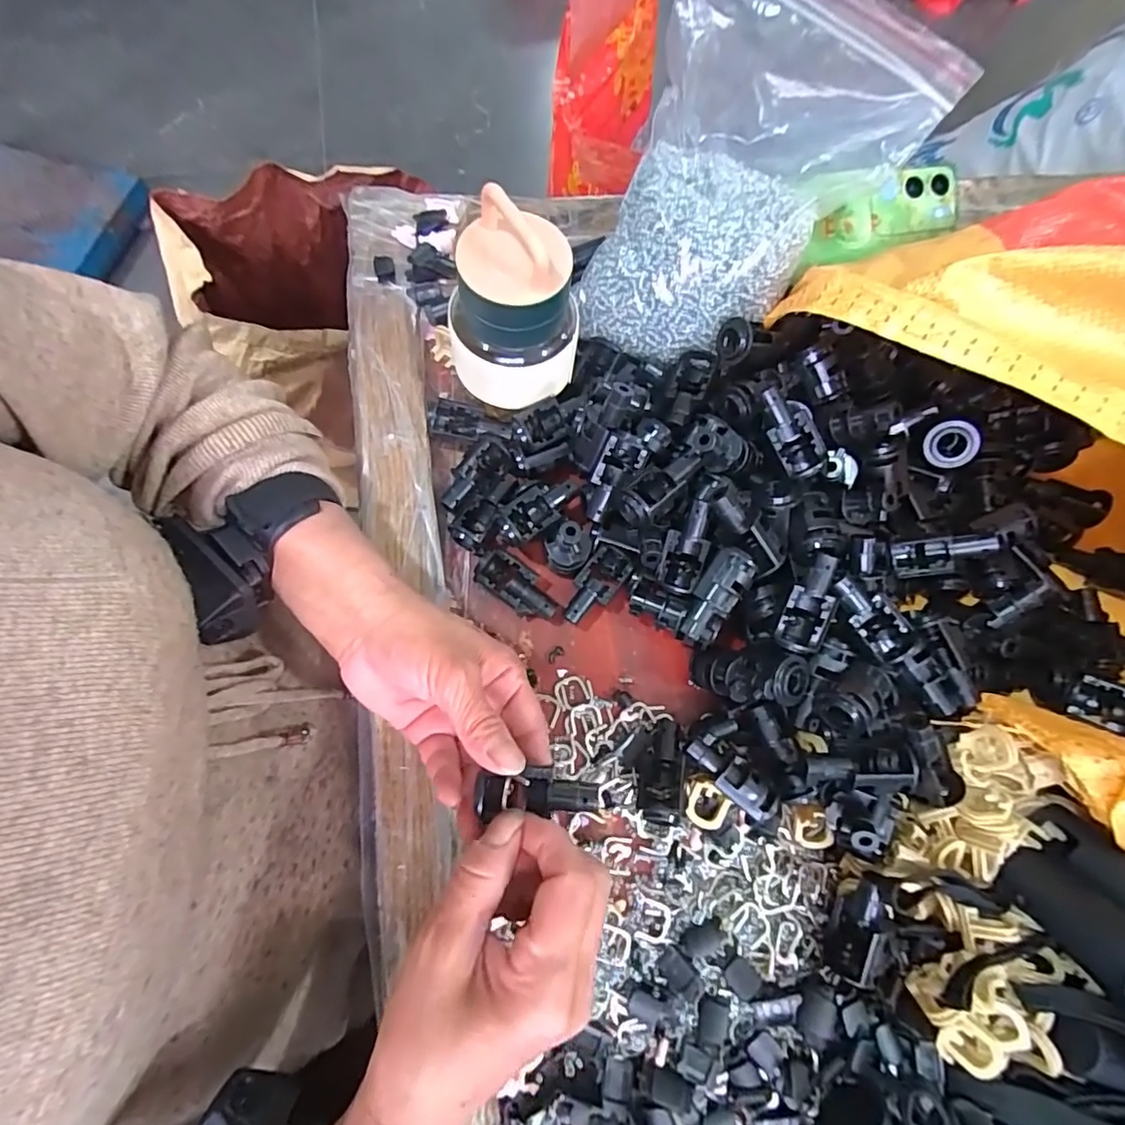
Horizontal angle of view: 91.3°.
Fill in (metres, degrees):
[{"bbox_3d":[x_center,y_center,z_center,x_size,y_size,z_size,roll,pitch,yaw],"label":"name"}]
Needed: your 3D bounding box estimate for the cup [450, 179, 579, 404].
[{"bbox_3d":[-0.030,-0.140,0.318,0.074,0.108,0.060,5,72,-1],"label":"cup"}]

